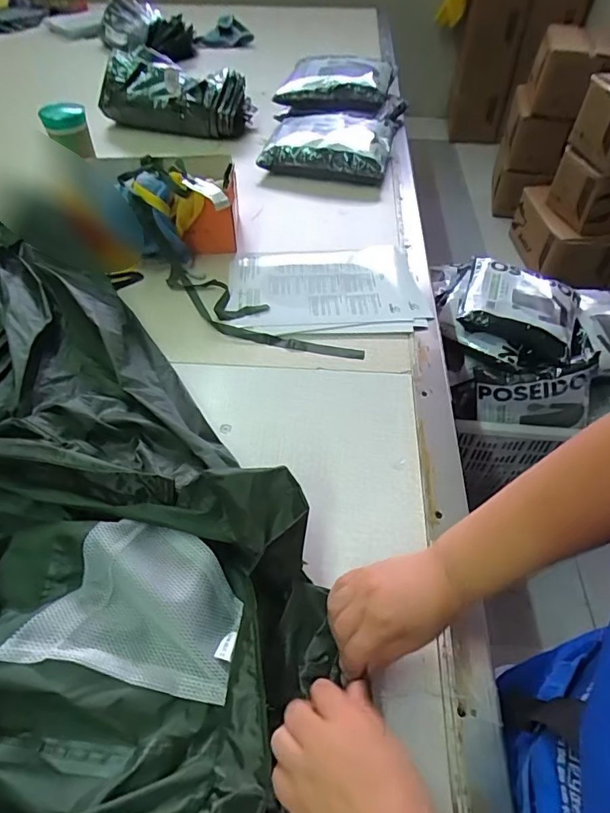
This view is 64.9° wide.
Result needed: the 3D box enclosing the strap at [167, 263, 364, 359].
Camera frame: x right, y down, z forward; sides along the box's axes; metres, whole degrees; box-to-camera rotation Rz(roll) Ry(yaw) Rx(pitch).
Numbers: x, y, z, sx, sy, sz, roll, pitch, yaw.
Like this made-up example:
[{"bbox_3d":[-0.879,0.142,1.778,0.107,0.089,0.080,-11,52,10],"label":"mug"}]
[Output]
[{"bbox_3d":[-0.089,-0.136,0.745,0.360,0.025,0.088,26,56,23],"label":"strap"}]

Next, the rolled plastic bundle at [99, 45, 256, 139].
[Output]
[{"bbox_3d":[-0.313,-0.761,1.155,0.349,0.135,0.136,15,52,15],"label":"rolled plastic bundle"}]

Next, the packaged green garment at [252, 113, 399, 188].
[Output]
[{"bbox_3d":[0.059,-0.597,1.096,0.277,0.064,0.267,6,50,8],"label":"packaged green garment"}]

